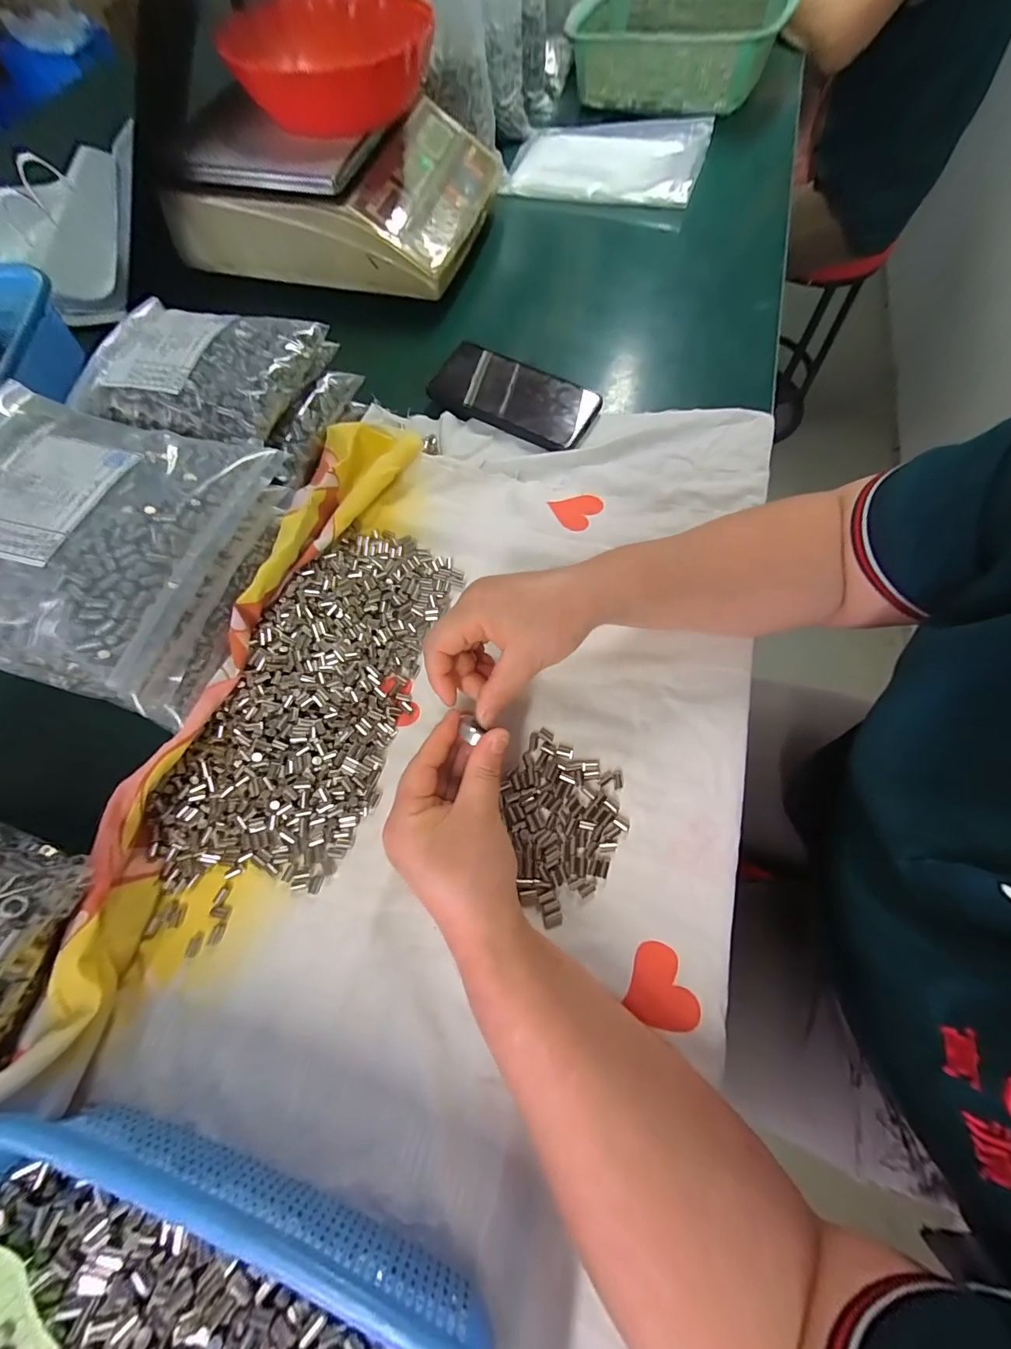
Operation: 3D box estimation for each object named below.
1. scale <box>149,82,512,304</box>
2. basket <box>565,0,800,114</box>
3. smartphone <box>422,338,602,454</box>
[{"bbox_3d":[-0.191,-0.578,0.522,0.323,0.088,0.255,12,68,7],"label":"scale"},{"bbox_3d":[0.250,-0.941,0.662,0.300,0.090,0.201,24,71,11],"label":"basket"},{"bbox_3d":[0.009,-0.275,0.444,0.160,0.017,0.082,25,70,12],"label":"smartphone"}]

